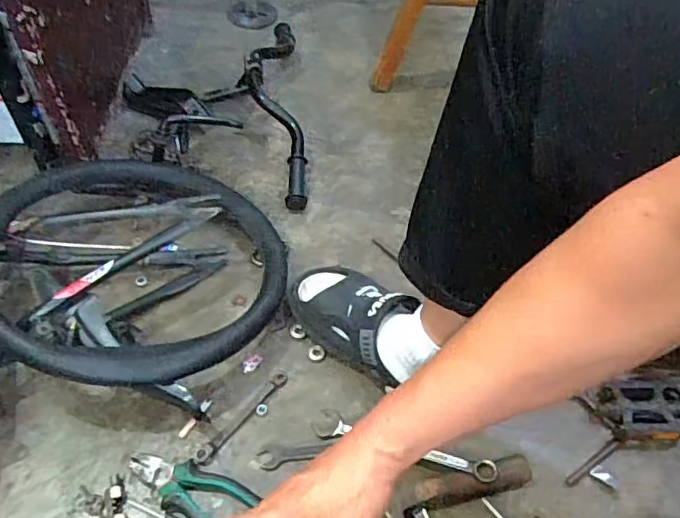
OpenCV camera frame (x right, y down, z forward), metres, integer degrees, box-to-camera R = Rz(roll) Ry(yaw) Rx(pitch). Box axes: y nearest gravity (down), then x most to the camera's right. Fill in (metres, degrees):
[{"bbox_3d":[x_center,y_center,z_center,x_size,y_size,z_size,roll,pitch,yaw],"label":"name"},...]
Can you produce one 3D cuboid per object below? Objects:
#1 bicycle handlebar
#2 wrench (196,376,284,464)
[{"bbox_3d":[-0.117,-0.287,0.994,0.099,0.099,0.473,-3,52,-6],"label":"bicycle handlebar"},{"bbox_3d":[-0.116,0.186,0.682,0.021,0.016,0.140,37,58,22],"label":"wrench"}]

